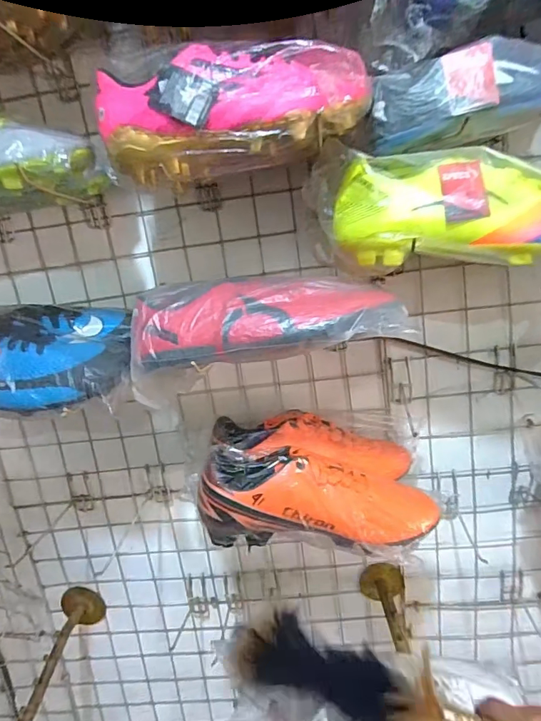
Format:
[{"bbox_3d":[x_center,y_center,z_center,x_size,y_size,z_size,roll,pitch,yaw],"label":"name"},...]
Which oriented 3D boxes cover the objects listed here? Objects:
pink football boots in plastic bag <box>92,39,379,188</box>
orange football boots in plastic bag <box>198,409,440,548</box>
[{"bbox_3d":[-0.031,-0.235,0.434,0.236,0.100,0.104,-3,15,13],"label":"pink football boots in plastic bag"},{"bbox_3d":[0.051,0.134,0.540,0.245,0.096,0.149,-6,15,5],"label":"orange football boots in plastic bag"}]

